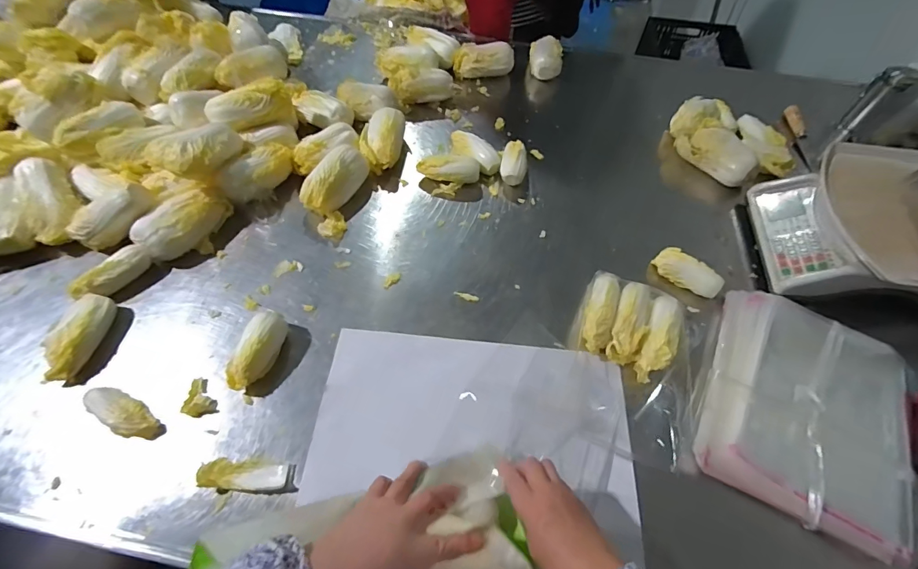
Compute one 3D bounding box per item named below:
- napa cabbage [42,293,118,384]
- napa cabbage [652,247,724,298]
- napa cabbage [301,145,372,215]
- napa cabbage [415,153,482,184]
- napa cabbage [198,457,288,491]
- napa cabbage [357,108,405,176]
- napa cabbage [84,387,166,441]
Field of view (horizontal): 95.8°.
[{"bbox_3d":[-0.562,0.079,0.612,0.063,0.042,0.130,7,59,3],"label":"napa cabbage"},{"bbox_3d":[0.390,-0.017,0.713,0.111,0.053,0.044,39,63,19],"label":"napa cabbage"},{"bbox_3d":[-0.233,-0.189,0.776,0.067,0.073,0.147,24,61,13],"label":"napa cabbage"},{"bbox_3d":[-0.021,-0.223,0.812,0.122,0.051,0.048,6,59,3],"label":"napa cabbage"},{"bbox_3d":[-0.276,0.244,0.534,0.105,0.022,0.035,2,58,0],"label":"napa cabbage"},{"bbox_3d":[-0.155,-0.287,0.842,0.084,0.077,0.131,0,58,-1],"label":"napa cabbage"},{"bbox_3d":[-0.460,0.171,0.562,0.129,0.033,0.044,27,62,15],"label":"napa cabbage"}]

